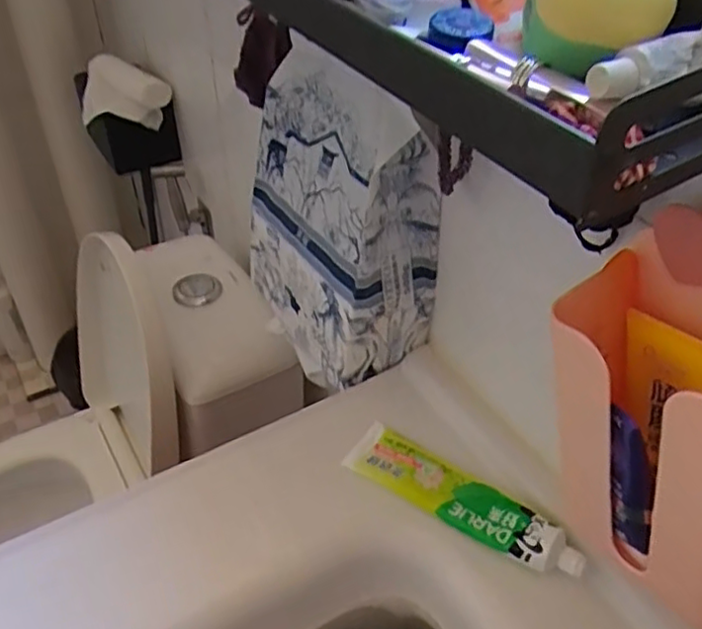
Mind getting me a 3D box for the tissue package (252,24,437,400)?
[{"bbox_3d":[-0.016,-0.093,0.651,0.103,0.254,0.205,-22,46,-25],"label":"tissue package"}]

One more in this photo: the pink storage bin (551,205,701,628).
[{"bbox_3d":[0.180,0.050,0.353,0.088,0.199,0.156,-18,45,-21],"label":"pink storage bin"}]

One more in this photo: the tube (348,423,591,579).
[{"bbox_3d":[0.089,0.150,0.547,0.202,0.035,0.048,26,47,26],"label":"tube"}]

